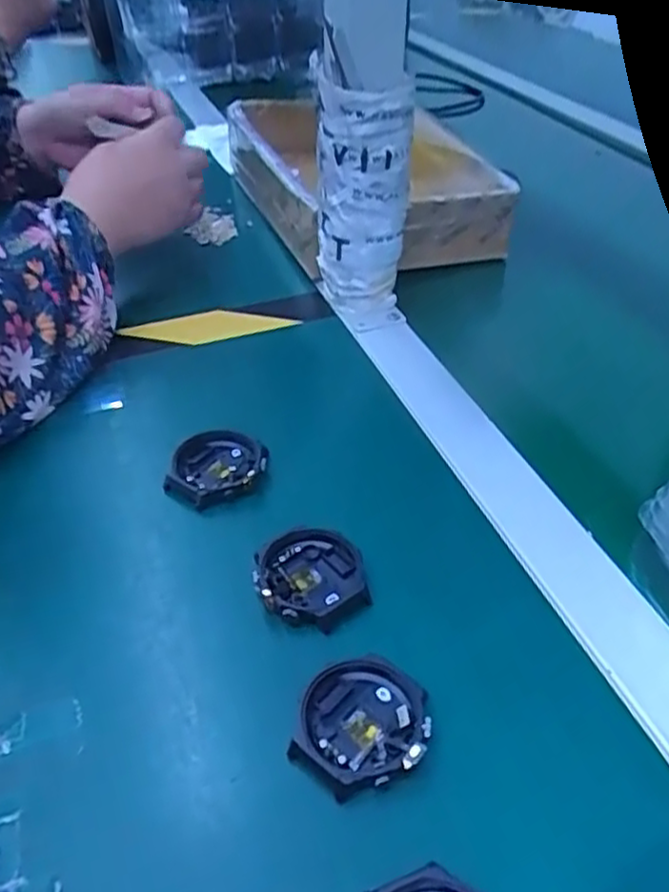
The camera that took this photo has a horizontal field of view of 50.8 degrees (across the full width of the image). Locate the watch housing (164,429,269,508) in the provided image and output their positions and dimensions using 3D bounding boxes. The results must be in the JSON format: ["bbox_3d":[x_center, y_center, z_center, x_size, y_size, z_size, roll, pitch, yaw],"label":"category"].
[{"bbox_3d":[-0.066,0.012,0.389,0.054,0.015,0.050,-1,41,1],"label":"watch housing"}]

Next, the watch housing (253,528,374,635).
[{"bbox_3d":[-0.011,0.062,0.330,0.049,0.012,0.052,-1,41,1],"label":"watch housing"}]

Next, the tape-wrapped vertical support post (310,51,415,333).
[{"bbox_3d":[0.018,-0.160,0.470,0.061,0.156,0.049,-1,41,1],"label":"tape-wrapped vertical support post"}]

